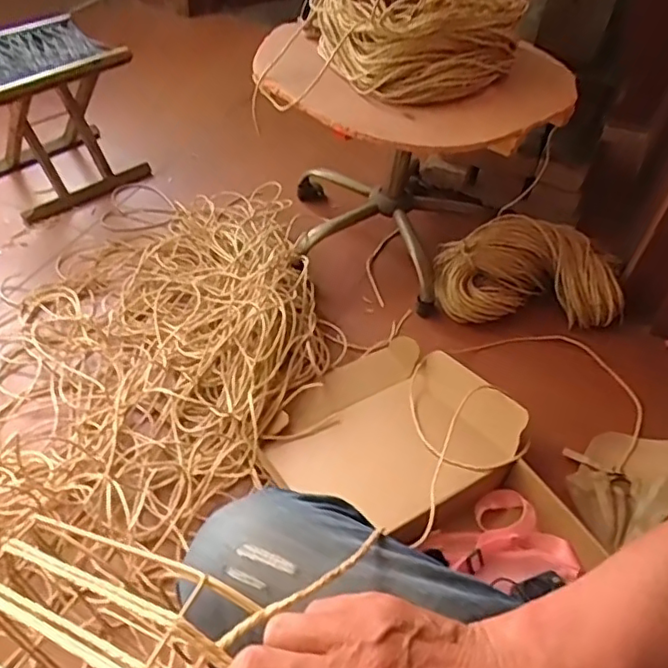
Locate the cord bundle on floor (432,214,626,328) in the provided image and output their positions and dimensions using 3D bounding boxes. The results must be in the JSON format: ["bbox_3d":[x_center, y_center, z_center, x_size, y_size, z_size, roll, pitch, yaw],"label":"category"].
[{"bbox_3d":[0.406,-0.121,1.239,0.399,0.154,0.162,1,48,-5],"label":"cord bundle on floor"}]

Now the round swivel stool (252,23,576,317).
[{"bbox_3d":[0.116,-0.356,1.208,0.518,0.434,0.475,3,47,-4],"label":"round swivel stool"}]

